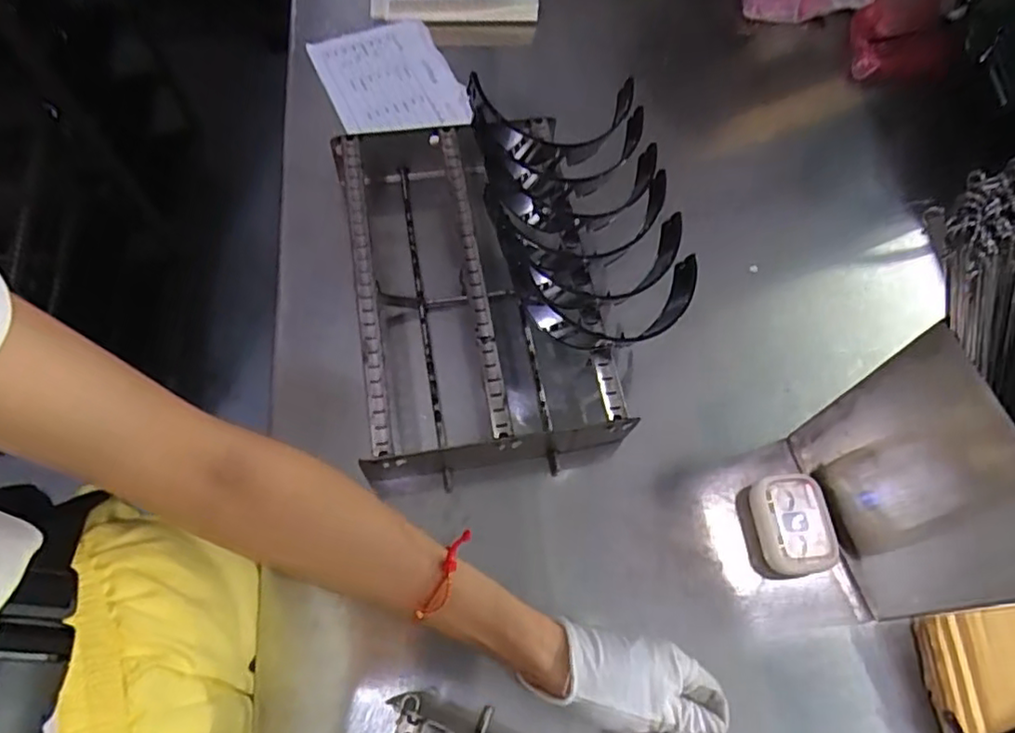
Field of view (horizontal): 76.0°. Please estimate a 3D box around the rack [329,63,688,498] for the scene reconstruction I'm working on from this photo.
[{"bbox_3d":[-0.001,-0.086,0.550,0.261,0.134,0.325,-9,67,-7],"label":"rack"}]

